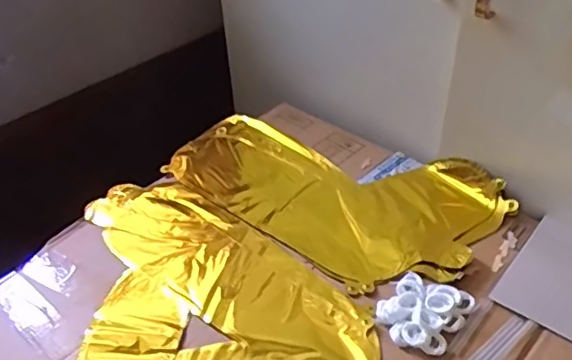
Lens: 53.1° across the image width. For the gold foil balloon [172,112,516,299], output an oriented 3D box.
[{"bbox_3d":[0.054,0.001,0.739,0.400,0.026,0.236,30,51,32],"label":"gold foil balloon"}]

